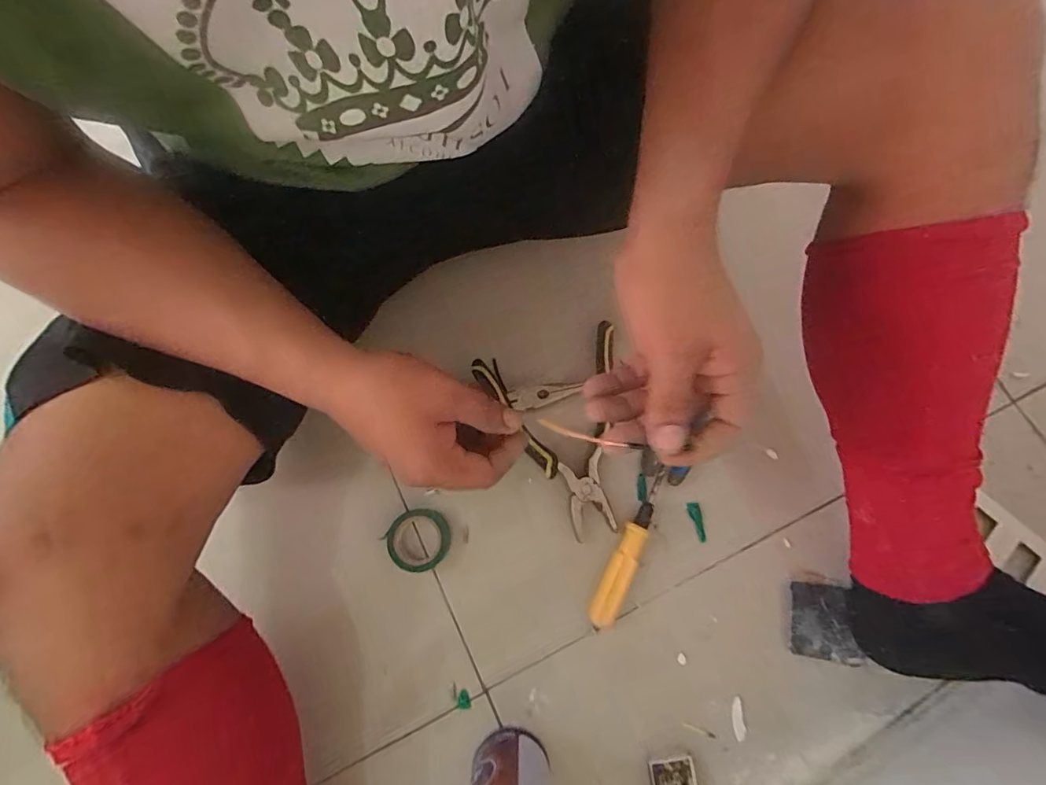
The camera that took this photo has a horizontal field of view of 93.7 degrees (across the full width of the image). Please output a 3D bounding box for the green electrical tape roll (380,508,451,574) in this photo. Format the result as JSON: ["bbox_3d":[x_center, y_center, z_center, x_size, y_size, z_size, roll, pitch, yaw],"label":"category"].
[{"bbox_3d":[-0.097,0.137,0.458,0.056,0.020,0.056,0,75,-1],"label":"green electrical tape roll"}]

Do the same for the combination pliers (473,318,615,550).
[{"bbox_3d":[0.060,0.032,0.484,0.130,0.023,0.194,-22,76,-6],"label":"combination pliers"}]

